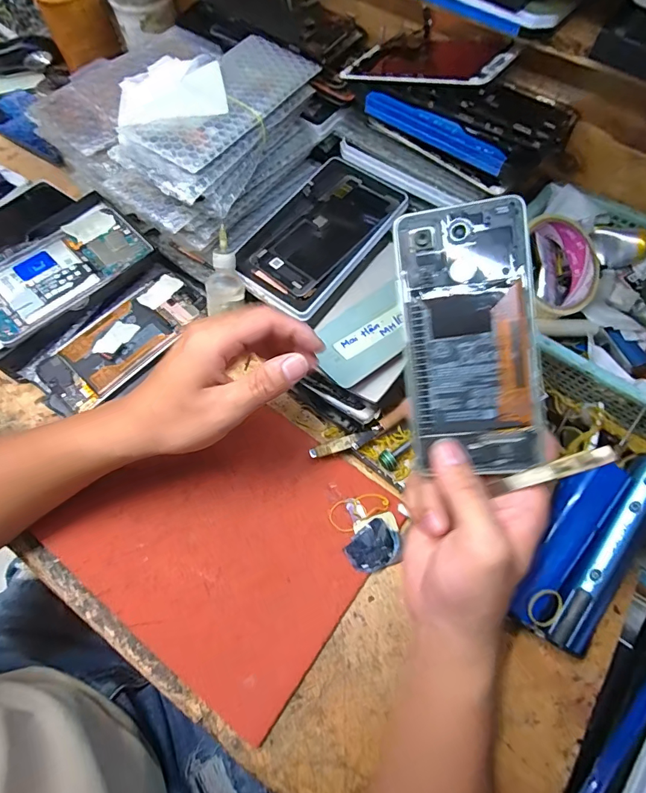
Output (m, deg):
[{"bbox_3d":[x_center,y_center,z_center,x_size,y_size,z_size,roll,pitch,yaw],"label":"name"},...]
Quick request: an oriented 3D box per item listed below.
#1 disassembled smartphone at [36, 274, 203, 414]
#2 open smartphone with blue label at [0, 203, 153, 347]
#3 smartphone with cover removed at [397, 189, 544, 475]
[{"bbox_3d":[-0.182,-0.054,0.397,0.073,0.007,0.157,41,72,16],"label":"disassembled smartphone"},{"bbox_3d":[-0.248,-0.121,0.398,0.078,0.007,0.159,45,69,5],"label":"open smartphone with blue label"},{"bbox_3d":[0.087,-0.035,0.252,0.072,0.005,0.152,-6,93,14],"label":"smartphone with cover removed"}]

